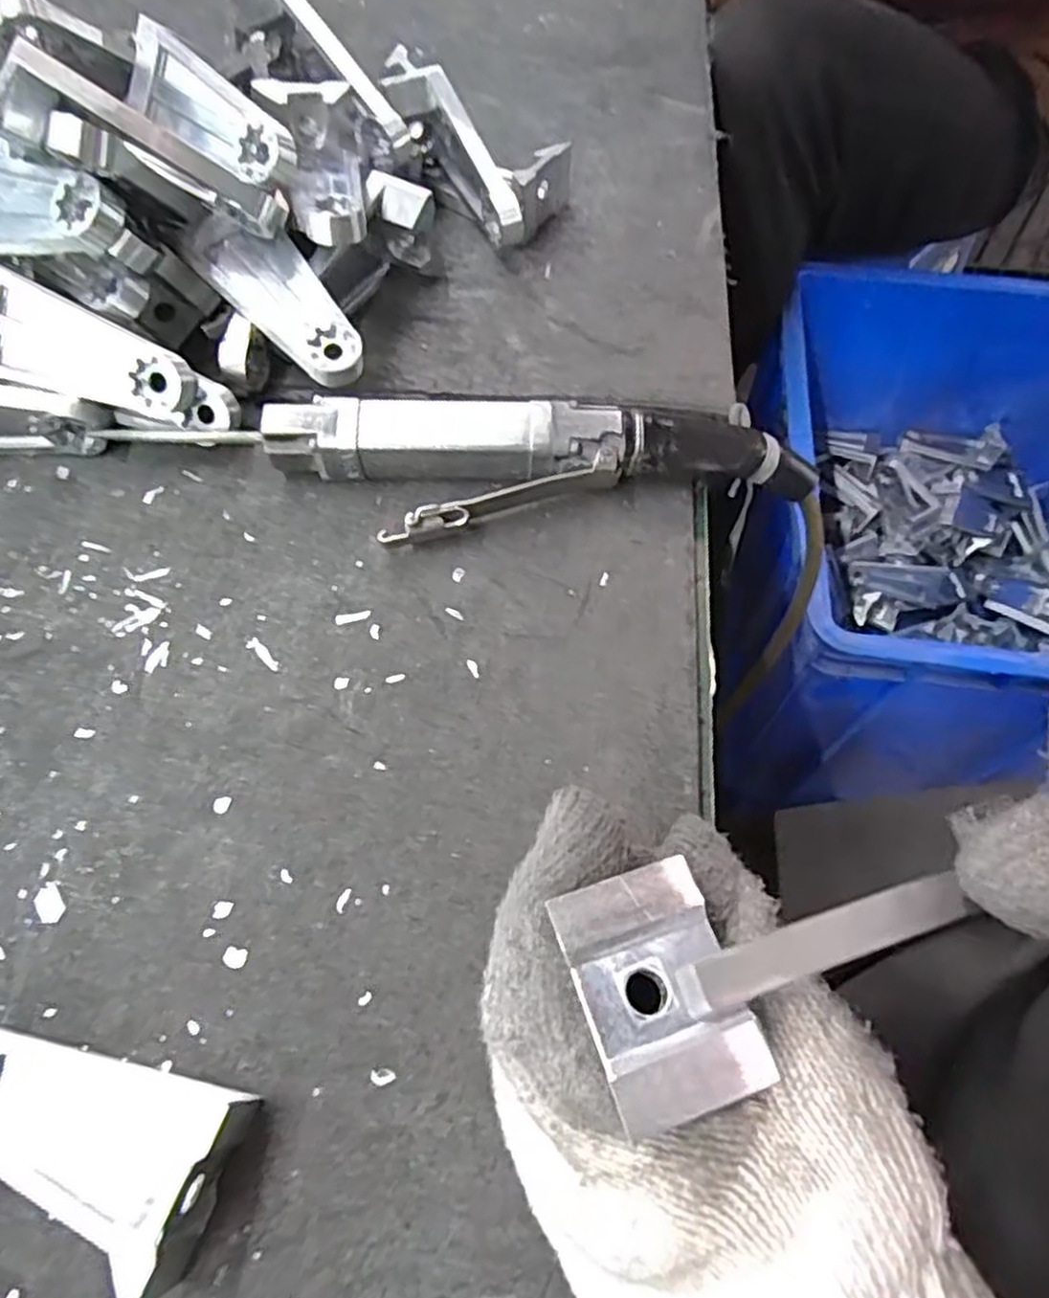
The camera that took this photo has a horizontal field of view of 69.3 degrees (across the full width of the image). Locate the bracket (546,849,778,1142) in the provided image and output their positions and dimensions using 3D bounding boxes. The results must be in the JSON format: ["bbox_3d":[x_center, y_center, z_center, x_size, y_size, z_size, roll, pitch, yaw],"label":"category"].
[{"bbox_3d":[0.026,0.066,0.148,0.029,0.005,0.041,-18,64,-11],"label":"bracket"}]

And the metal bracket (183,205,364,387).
[{"bbox_3d":[-0.104,-0.151,0.321,0.092,0.014,0.036,45,69,4],"label":"metal bracket"}]

